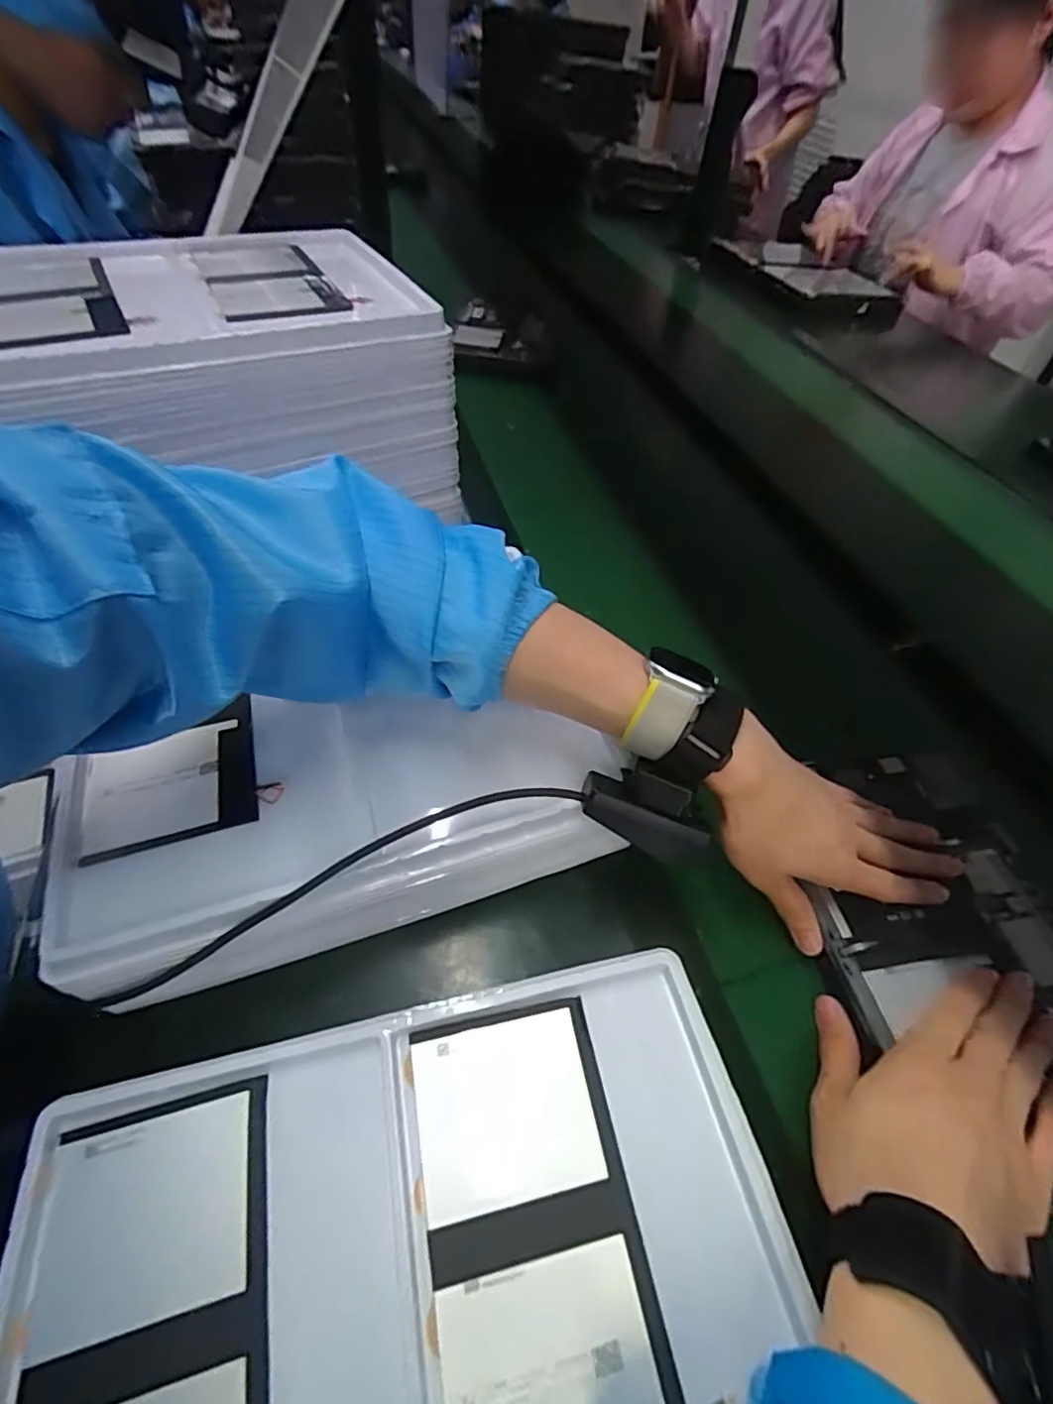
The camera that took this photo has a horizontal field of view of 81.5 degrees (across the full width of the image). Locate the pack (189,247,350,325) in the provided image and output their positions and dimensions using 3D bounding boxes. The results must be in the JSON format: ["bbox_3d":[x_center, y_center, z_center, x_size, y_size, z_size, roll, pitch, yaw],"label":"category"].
[{"bbox_3d":[-0.208,-0.339,0.491,0.090,0.010,0.164,-18,55,-19],"label":"pack"}]

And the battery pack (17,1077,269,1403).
[{"bbox_3d":[-0.149,0.261,0.242,0.091,0.007,0.173,-10,53,-14],"label":"battery pack"}]

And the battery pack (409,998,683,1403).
[{"bbox_3d":[0.003,0.232,0.269,0.090,0.009,0.172,-7,52,-12],"label":"battery pack"}]

